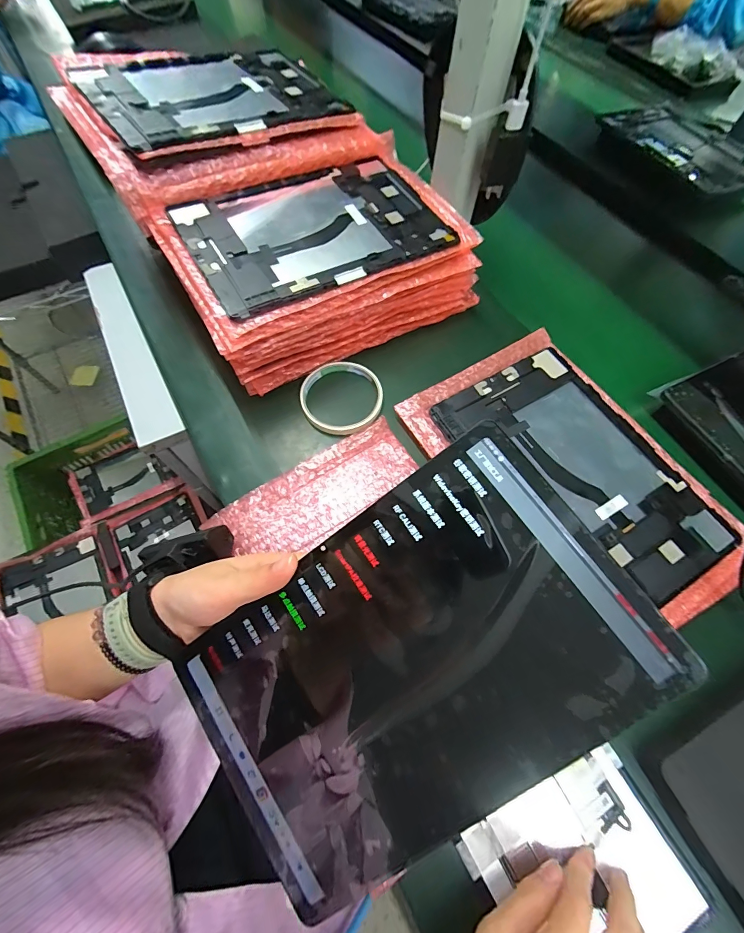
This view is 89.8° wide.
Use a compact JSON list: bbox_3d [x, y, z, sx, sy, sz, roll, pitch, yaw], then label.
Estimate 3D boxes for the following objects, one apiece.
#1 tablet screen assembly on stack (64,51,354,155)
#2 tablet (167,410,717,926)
[{"bbox_3d":[-0.165,-0.401,0.402,0.245,0.010,0.159,-32,73,-22],"label":"tablet screen assembly on stack"},{"bbox_3d":[0.017,0.111,0.210,0.248,0.004,0.160,-38,76,6],"label":"tablet"}]

